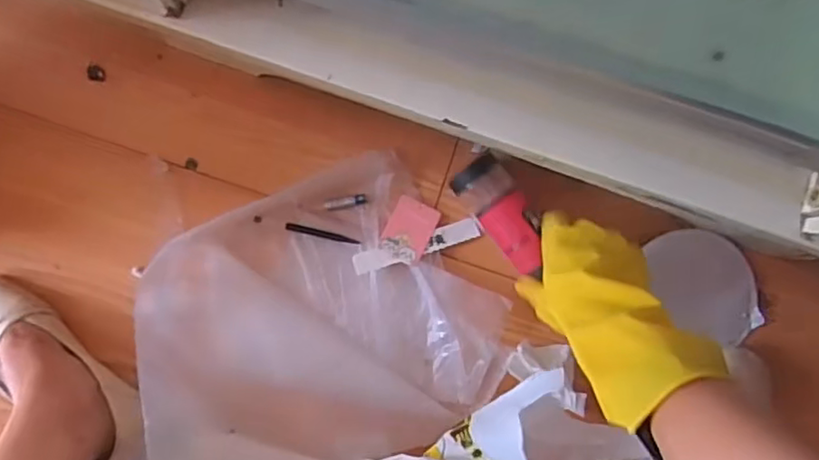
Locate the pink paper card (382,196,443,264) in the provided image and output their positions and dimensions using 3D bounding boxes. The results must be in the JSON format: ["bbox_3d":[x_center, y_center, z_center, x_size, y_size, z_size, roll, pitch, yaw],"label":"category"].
[{"bbox_3d":[0.001,-0.001,0.625,0.045,0.008,0.062,24,86,0],"label":"pink paper card"}]

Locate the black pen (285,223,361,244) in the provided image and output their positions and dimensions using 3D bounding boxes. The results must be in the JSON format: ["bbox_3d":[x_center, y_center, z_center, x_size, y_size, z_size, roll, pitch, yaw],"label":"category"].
[{"bbox_3d":[-0.088,0.004,0.629,0.074,0.010,0.008,14,86,0],"label":"black pen"}]

